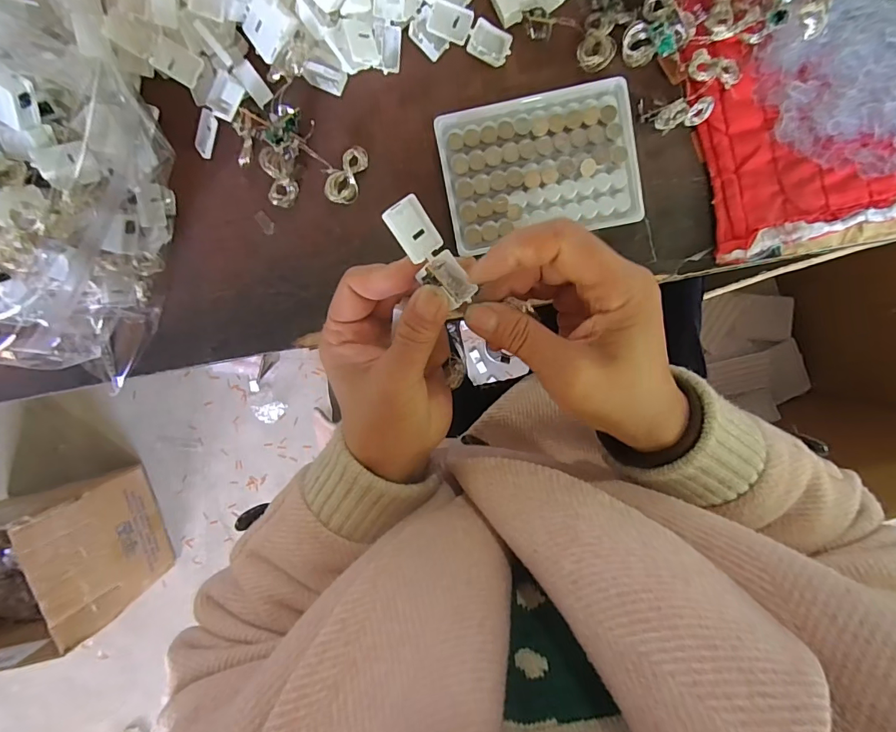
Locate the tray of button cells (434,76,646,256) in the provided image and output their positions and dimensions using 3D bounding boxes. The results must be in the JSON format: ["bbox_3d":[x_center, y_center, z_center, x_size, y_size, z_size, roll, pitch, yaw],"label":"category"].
[{"bbox_3d":[0.062,-0.136,0.310,0.128,0.014,0.093,-11,97,3],"label":"tray of button cells"}]

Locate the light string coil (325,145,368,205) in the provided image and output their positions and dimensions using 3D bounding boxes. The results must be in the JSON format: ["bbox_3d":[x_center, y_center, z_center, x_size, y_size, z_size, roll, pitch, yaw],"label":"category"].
[{"bbox_3d":[-0.071,-0.134,0.317,0.021,0.014,0.039,22,97,-1],"label":"light string coil"}]

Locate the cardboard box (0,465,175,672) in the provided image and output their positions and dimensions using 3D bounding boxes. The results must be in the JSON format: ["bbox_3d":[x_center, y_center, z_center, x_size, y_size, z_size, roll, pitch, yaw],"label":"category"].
[{"bbox_3d":[-0.902,0.436,0.976,0.408,0.279,0.295,-17,96,3],"label":"cardboard box"}]

